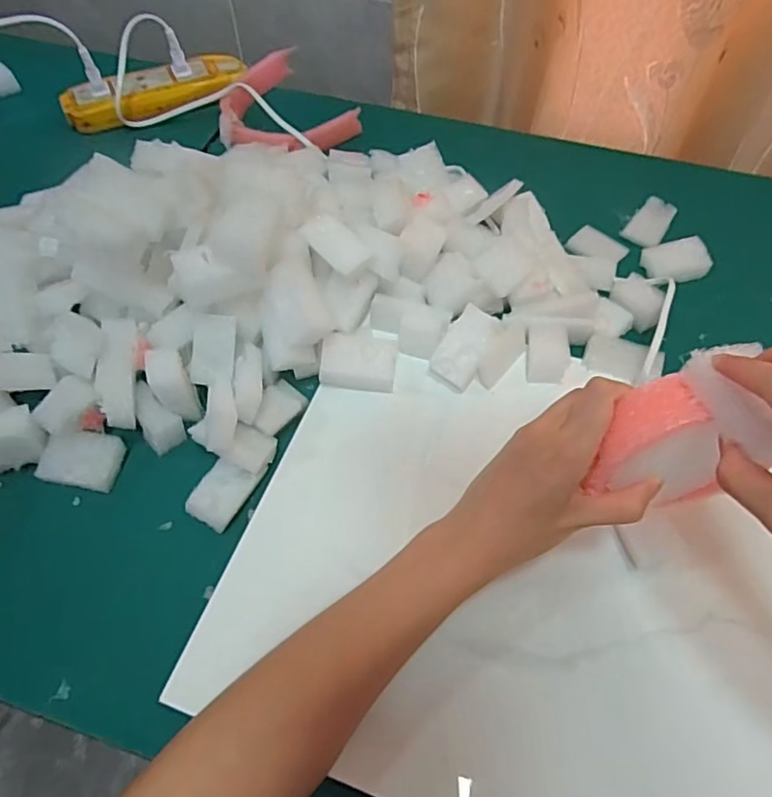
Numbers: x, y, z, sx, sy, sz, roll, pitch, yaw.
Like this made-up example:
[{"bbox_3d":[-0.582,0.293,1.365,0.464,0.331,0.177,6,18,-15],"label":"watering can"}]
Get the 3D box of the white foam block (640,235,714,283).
[{"bbox_3d":[0.241,-0.115,0.479,0.051,0.013,0.037,-8,57,-6],"label":"white foam block"}]

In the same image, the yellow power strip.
[{"bbox_3d":[-0.231,-0.311,0.584,0.178,0.024,0.056,-19,59,-12],"label":"yellow power strip"}]

